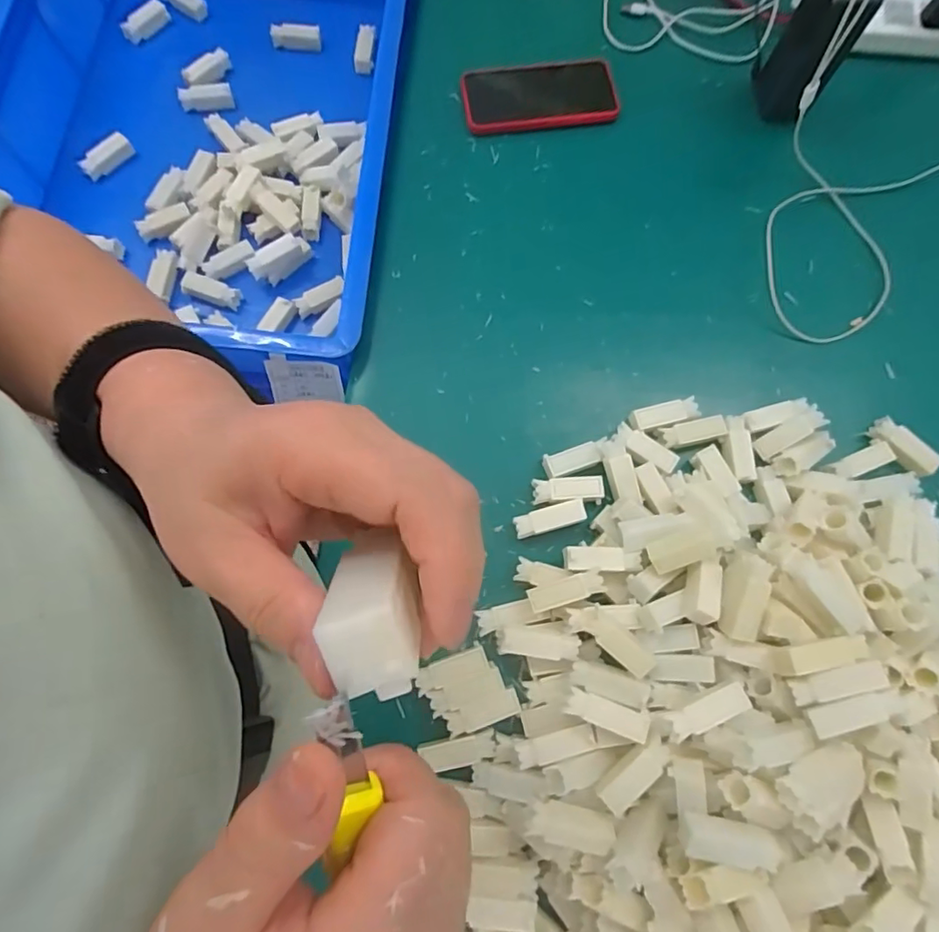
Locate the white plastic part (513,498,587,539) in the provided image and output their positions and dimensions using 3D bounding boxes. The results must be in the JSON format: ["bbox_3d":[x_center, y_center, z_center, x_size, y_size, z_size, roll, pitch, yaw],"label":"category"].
[{"bbox_3d":[0.070,0.048,0.494,0.061,0.023,0.020,-16,76,-5],"label":"white plastic part"}]

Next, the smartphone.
[{"bbox_3d":[0.078,-0.415,0.623,0.172,0.011,0.086,-7,75,-2],"label":"smartphone"}]

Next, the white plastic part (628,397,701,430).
[{"bbox_3d":[0.182,-0.047,0.527,0.063,0.015,0.022,-13,75,-4],"label":"white plastic part"}]

